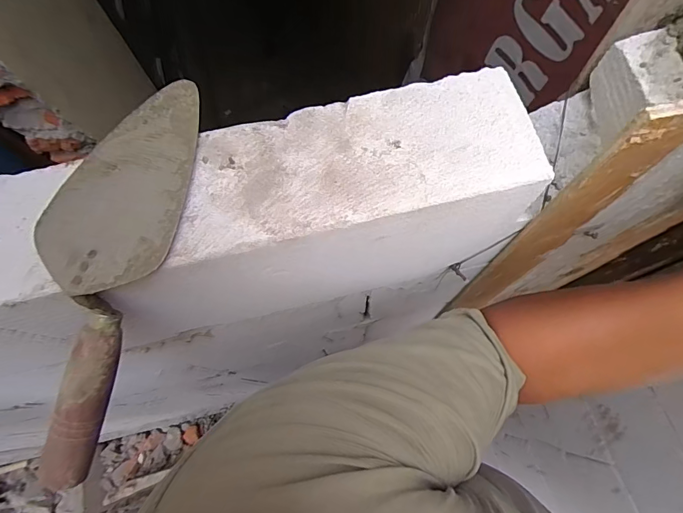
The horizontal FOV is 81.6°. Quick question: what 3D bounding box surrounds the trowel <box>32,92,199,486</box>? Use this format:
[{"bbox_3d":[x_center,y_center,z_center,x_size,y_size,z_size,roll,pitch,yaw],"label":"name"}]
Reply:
[{"bbox_3d":[-0.164,0.013,0.270,0.091,0.046,0.289,14,88,7],"label":"trowel"}]

